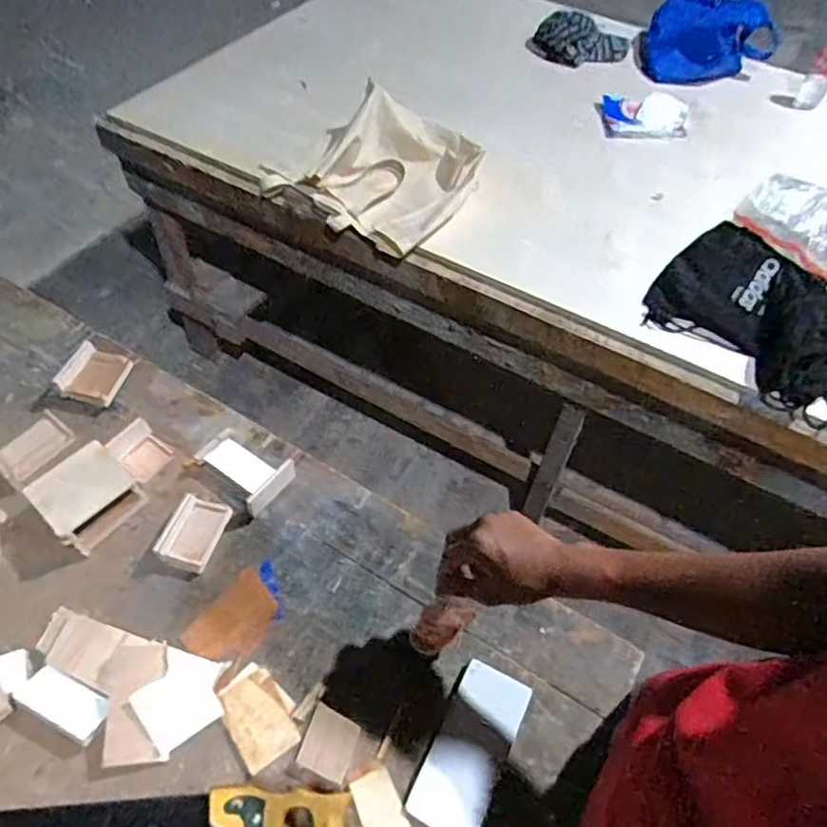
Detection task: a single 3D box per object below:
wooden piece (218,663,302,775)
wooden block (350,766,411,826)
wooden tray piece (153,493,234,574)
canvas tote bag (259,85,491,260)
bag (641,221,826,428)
[{"bbox_3d":[-0.167,0.327,0.696,0.066,0.008,0.095,-25,58,-21],"label":"wooden piece"},{"bbox_3d":[-0.032,0.404,0.644,0.041,0.006,0.080,-21,57,-18],"label":"wooden block"},{"bbox_3d":[-0.275,0.148,0.802,0.062,0.013,0.091,28,55,-10],"label":"wooden tray piece"},{"bbox_3d":[-0.061,-0.504,1.270,0.368,0.132,0.341,31,59,19],"label":"canvas tote bag"},{"bbox_3d":[0.611,-0.178,1.124,0.353,0.052,0.309,38,62,23],"label":"bag"}]

